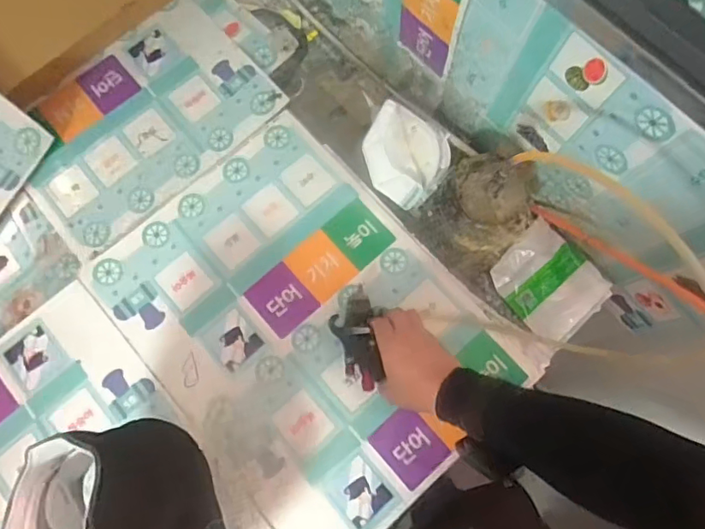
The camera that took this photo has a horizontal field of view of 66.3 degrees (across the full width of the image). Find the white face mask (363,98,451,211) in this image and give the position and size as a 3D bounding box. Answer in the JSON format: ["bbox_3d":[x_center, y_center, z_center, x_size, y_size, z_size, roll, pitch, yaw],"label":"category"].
[{"bbox_3d":[0.074,-0.155,0.774,0.125,0.053,0.112,37,79,10],"label":"white face mask"}]

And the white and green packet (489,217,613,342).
[{"bbox_3d":[0.275,0.022,0.753,0.126,0.016,0.135,-42,78,-9],"label":"white and green packet"}]

